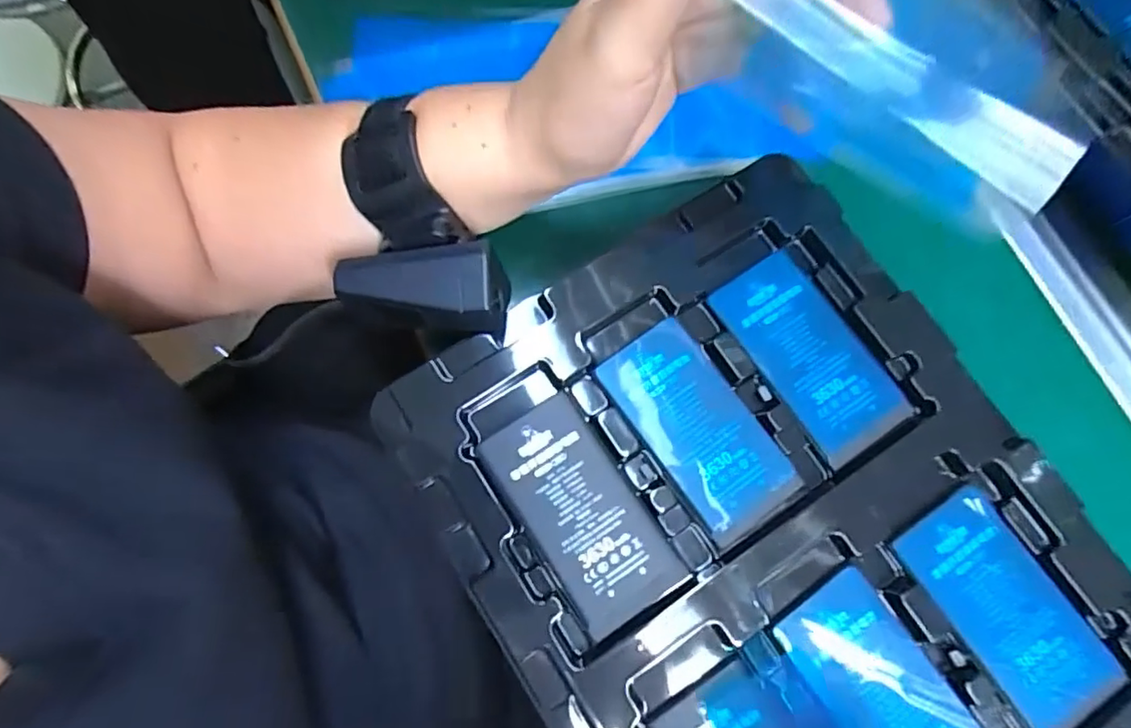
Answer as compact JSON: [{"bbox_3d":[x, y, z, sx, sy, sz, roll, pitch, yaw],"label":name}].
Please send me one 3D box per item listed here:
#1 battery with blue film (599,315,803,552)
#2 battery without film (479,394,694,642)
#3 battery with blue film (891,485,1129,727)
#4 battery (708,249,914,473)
[{"bbox_3d":[0.054,0.028,0.241,0.042,0.004,0.087,-34,80,-8],"label":"battery with blue film"},{"bbox_3d":[0.006,0.059,0.232,0.043,0.004,0.088,-33,80,-8],"label":"battery without film"},{"bbox_3d":[0.170,0.096,0.226,0.045,0.004,0.086,-32,80,-8],"label":"battery with blue film"},{"bbox_3d":[0.103,-0.003,0.249,0.044,0.004,0.086,-32,80,-8],"label":"battery"}]

